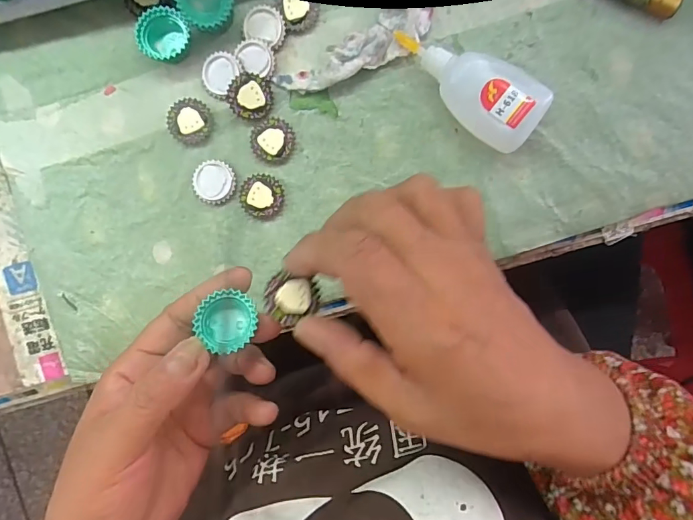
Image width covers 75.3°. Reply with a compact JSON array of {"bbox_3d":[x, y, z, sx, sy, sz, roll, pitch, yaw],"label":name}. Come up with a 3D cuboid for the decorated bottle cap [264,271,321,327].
[{"bbox_3d":[-0.027,0.020,0.222,0.026,0.006,0.023,22,92,0],"label":"decorated bottle cap"}]

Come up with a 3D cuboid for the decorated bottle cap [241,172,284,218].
[{"bbox_3d":[-0.055,-0.042,0.291,0.027,0.006,0.027,6,92,1],"label":"decorated bottle cap"}]

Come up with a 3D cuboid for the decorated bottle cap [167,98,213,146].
[{"bbox_3d":[-0.101,-0.090,0.290,0.029,0.007,0.028,0,92,1],"label":"decorated bottle cap"}]

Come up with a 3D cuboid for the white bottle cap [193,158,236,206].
[{"bbox_3d":[-0.086,-0.051,0.291,0.027,0.006,0.027,0,92,1],"label":"white bottle cap"}]

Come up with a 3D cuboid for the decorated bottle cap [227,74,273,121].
[{"bbox_3d":[-0.060,-0.105,0.285,0.028,0.006,0.028,-2,99,-12],"label":"decorated bottle cap"}]

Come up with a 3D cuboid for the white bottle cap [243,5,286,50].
[{"bbox_3d":[-0.052,-0.149,0.285,0.026,0.008,0.024,26,92,0],"label":"white bottle cap"}]

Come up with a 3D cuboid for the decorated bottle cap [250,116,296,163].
[{"bbox_3d":[-0.048,-0.077,0.289,0.028,0.005,0.027,0,92,1],"label":"decorated bottle cap"}]

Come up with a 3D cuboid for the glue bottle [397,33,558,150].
[{"bbox_3d":[0.073,-0.108,0.274,0.095,0.031,0.043,34,92,0],"label":"glue bottle"}]

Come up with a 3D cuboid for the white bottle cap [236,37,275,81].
[{"bbox_3d":[-0.058,-0.129,0.286,0.025,0.005,0.022,14,92,0],"label":"white bottle cap"}]

